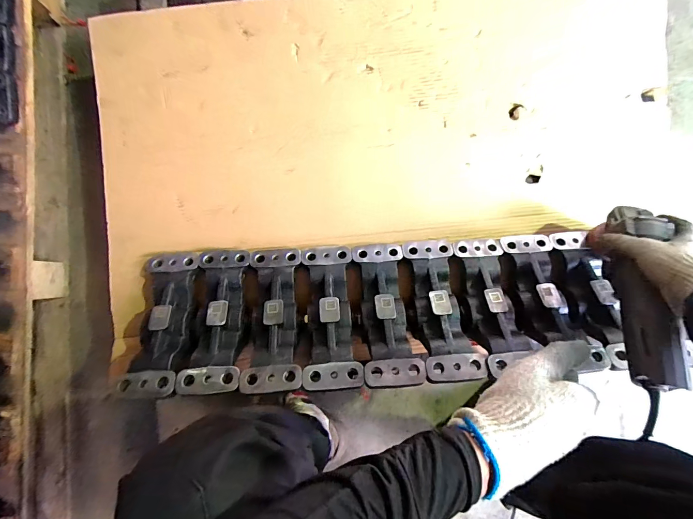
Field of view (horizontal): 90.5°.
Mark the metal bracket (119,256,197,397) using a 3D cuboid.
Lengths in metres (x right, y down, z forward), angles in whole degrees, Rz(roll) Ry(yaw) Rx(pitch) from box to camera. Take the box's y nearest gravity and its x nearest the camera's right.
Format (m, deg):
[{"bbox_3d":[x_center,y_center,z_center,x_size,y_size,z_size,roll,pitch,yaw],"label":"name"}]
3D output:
[{"bbox_3d":[-0.278,0.093,0.520,0.083,0.038,0.225,-9,58,7],"label":"metal bracket"}]

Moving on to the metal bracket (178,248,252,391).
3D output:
[{"bbox_3d":[-0.191,0.085,0.520,0.077,0.035,0.217,-8,58,8],"label":"metal bracket"}]

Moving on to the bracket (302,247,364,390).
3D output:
[{"bbox_3d":[-0.023,0.080,0.520,0.076,0.038,0.219,-9,57,7],"label":"bracket"}]

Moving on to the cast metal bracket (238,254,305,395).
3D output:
[{"bbox_3d":[-0.107,0.085,0.519,0.078,0.038,0.220,-8,59,7],"label":"cast metal bracket"}]

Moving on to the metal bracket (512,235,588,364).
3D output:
[{"bbox_3d":[0.310,0.056,0.521,0.076,0.031,0.222,-14,59,7],"label":"metal bracket"}]

